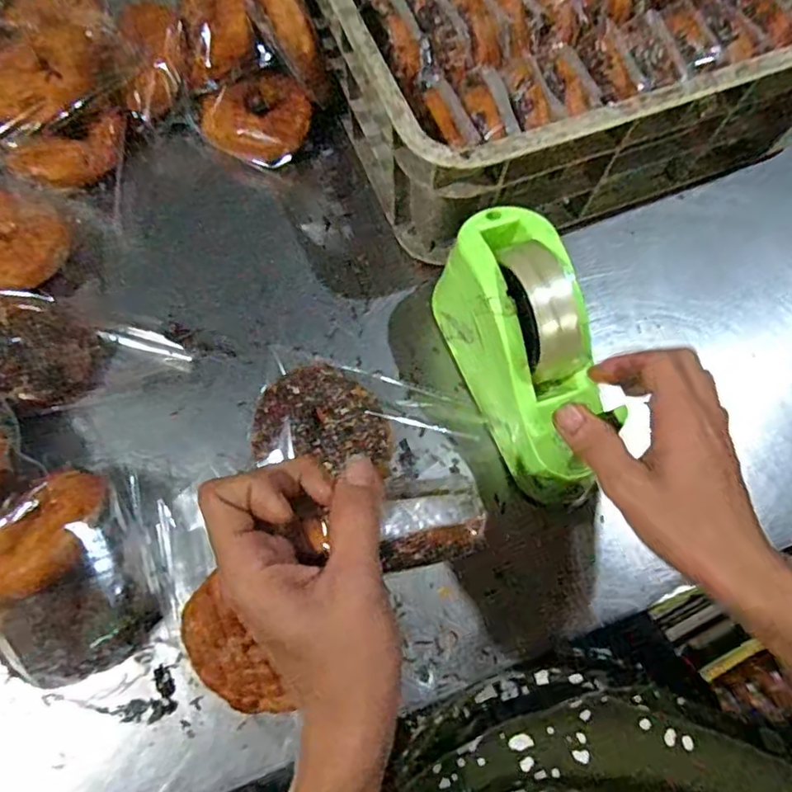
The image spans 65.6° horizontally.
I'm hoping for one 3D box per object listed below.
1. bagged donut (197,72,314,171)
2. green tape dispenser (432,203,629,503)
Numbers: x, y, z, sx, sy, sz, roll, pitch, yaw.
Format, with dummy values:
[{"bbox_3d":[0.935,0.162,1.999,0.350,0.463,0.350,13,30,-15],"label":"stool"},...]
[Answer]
[{"bbox_3d":[-0.125,-0.250,0.560,0.092,0.034,0.077,12,91,2],"label":"bagged donut"},{"bbox_3d":[0.091,-0.032,0.437,0.069,0.121,0.194,-15,74,-7],"label":"green tape dispenser"}]

